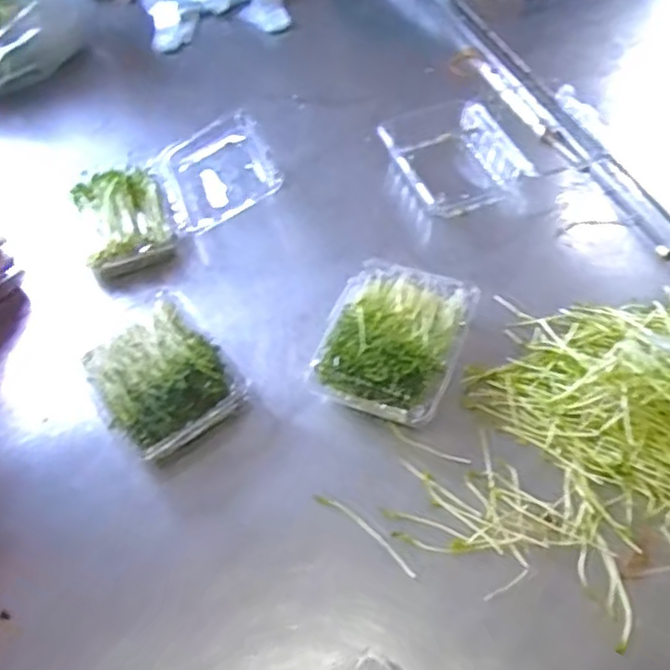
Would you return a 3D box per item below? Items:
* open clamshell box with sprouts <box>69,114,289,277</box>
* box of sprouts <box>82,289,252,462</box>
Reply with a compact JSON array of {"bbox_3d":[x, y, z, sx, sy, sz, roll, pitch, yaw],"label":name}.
[{"bbox_3d":[-0.196,-0.183,0.836,0.232,0.069,0.177,-20,57,-9],"label":"open clamshell box with sprouts"},{"bbox_3d":[-0.175,0.041,0.682,0.127,0.055,0.158,-32,60,-16],"label":"box of sprouts"}]

